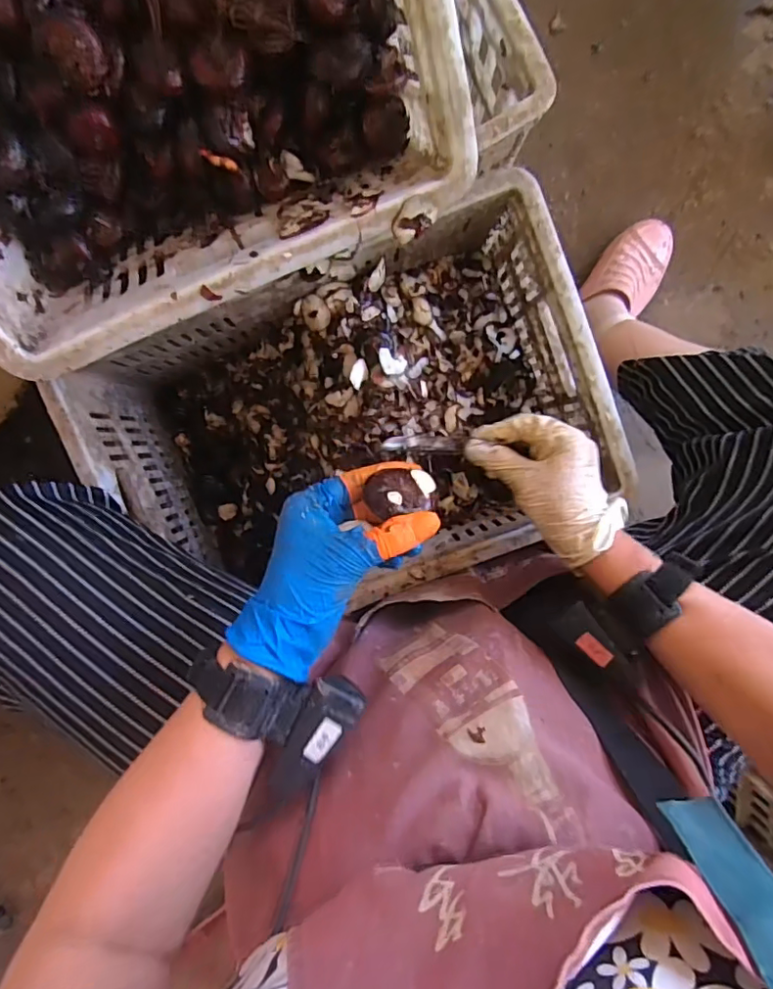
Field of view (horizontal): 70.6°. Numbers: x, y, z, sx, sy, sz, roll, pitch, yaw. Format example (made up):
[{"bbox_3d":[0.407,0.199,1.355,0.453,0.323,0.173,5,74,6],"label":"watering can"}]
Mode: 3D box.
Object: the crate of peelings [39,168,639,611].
[{"bbox_3d":[-0.034,-0.063,0.587,0.453,0.207,0.300,-23,95,1],"label":"crate of peelings"}]

